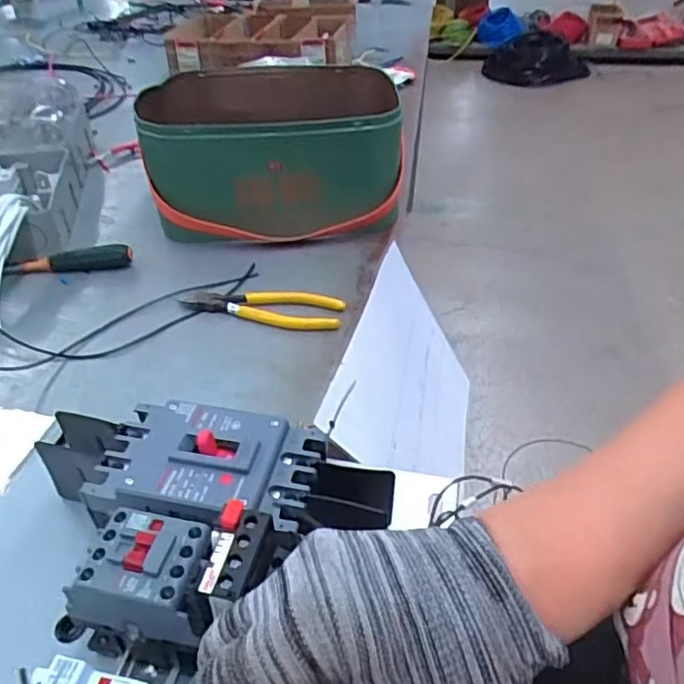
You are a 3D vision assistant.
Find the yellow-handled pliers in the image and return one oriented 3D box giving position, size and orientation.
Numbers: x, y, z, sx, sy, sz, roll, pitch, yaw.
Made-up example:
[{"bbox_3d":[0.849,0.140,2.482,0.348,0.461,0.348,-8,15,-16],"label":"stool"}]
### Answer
[{"bbox_3d":[-0.081,-0.036,0.605,0.161,0.012,0.050,7,40,8],"label":"yellow-handled pliers"}]

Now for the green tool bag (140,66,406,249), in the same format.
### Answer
[{"bbox_3d":[-0.079,-0.253,0.774,0.315,0.136,0.270,-6,40,-8],"label":"green tool bag"}]

